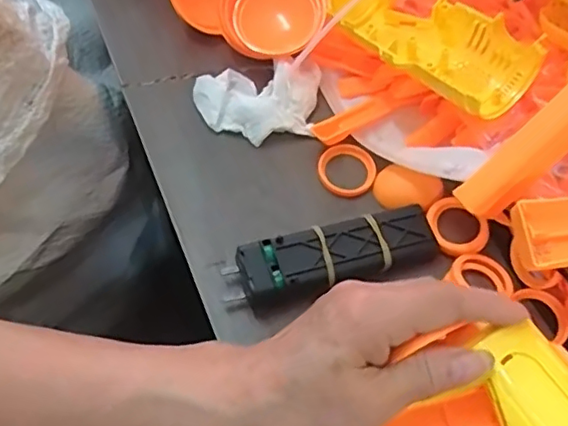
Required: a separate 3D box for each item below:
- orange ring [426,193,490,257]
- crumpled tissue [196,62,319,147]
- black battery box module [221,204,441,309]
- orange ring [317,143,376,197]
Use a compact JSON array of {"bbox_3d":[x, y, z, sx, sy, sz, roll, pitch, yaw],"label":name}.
[{"bbox_3d":[0.098,0.008,0.336,0.031,0.011,0.037,-34,69,-20],"label":"orange ring"},{"bbox_3d":[-0.015,-0.071,0.369,0.080,0.026,0.049,-6,62,-7],"label":"crumpled tissue"},{"bbox_3d":[0.027,0.025,0.322,0.117,0.024,0.034,-15,64,-12],"label":"black battery box module"},{"bbox_3d":[0.039,-0.027,0.358,0.035,0.004,0.035,2,61,-3],"label":"orange ring"}]

